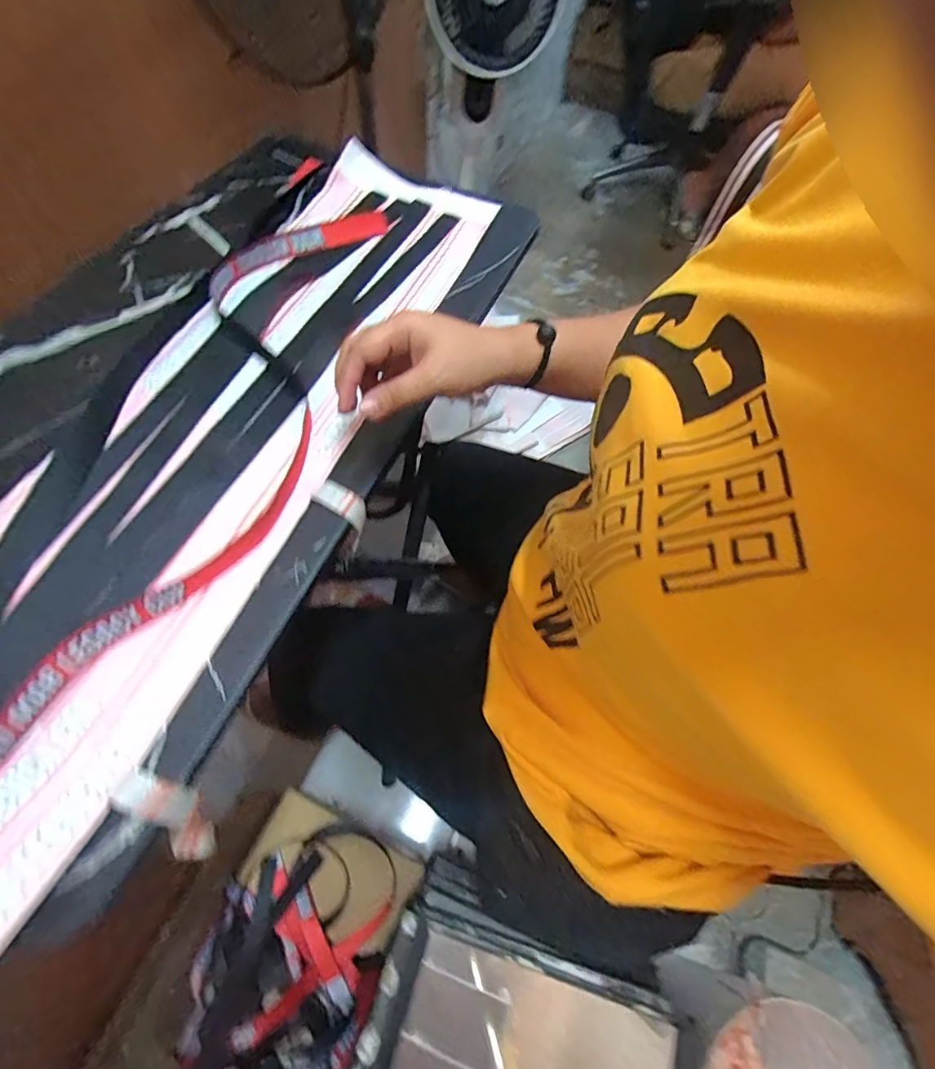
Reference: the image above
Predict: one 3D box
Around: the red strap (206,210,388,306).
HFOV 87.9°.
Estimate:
[{"bbox_3d":[-0.186,-0.322,0.538,0.231,0.024,0.042,-38,73,-21],"label":"red strap"}]

